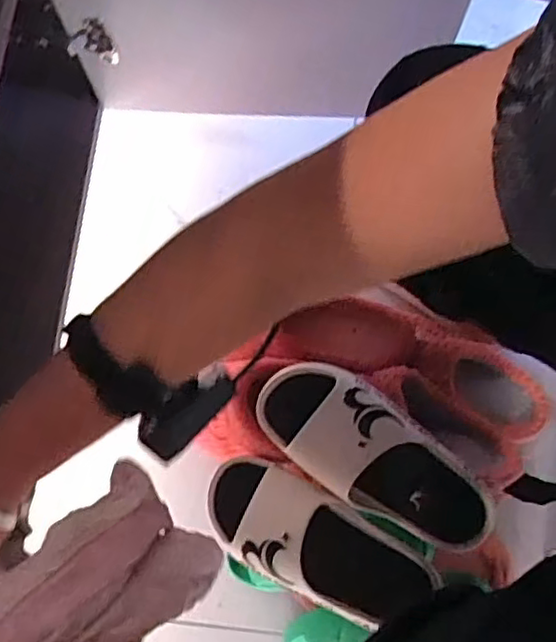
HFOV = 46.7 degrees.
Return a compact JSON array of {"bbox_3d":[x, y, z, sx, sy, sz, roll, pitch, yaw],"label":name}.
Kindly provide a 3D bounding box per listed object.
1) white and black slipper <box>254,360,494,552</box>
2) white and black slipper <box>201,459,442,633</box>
[{"bbox_3d":[0.100,0.135,0.631,0.253,0.089,0.105,34,75,-6],"label":"white and black slipper"},{"bbox_3d":[0.038,0.226,0.648,0.246,0.102,0.101,32,75,7],"label":"white and black slipper"}]

